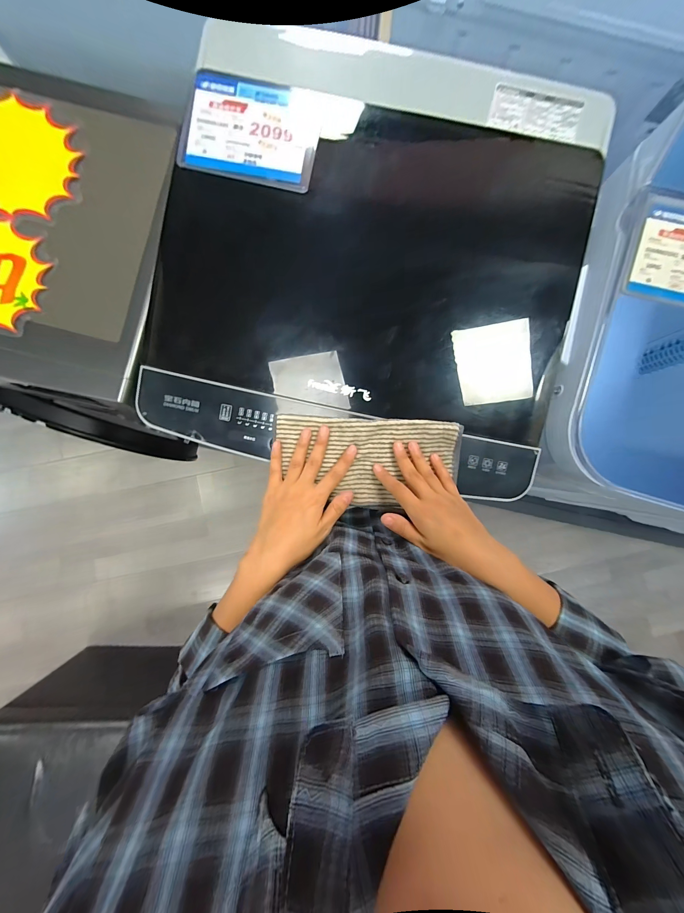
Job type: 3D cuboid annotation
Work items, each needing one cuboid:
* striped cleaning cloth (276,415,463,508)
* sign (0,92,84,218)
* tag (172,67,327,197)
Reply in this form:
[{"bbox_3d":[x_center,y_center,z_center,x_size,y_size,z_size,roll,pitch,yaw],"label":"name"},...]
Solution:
[{"bbox_3d":[0.032,0.009,0.366,0.222,0.016,0.109,2,97,2],"label":"striped cleaning cloth"},{"bbox_3d":[-0.500,-0.437,0.424,0.247,0.009,0.171,6,88,3],"label":"sign"},{"bbox_3d":[-0.107,-0.384,0.347,0.159,0.007,0.119,11,91,1],"label":"tag"}]

